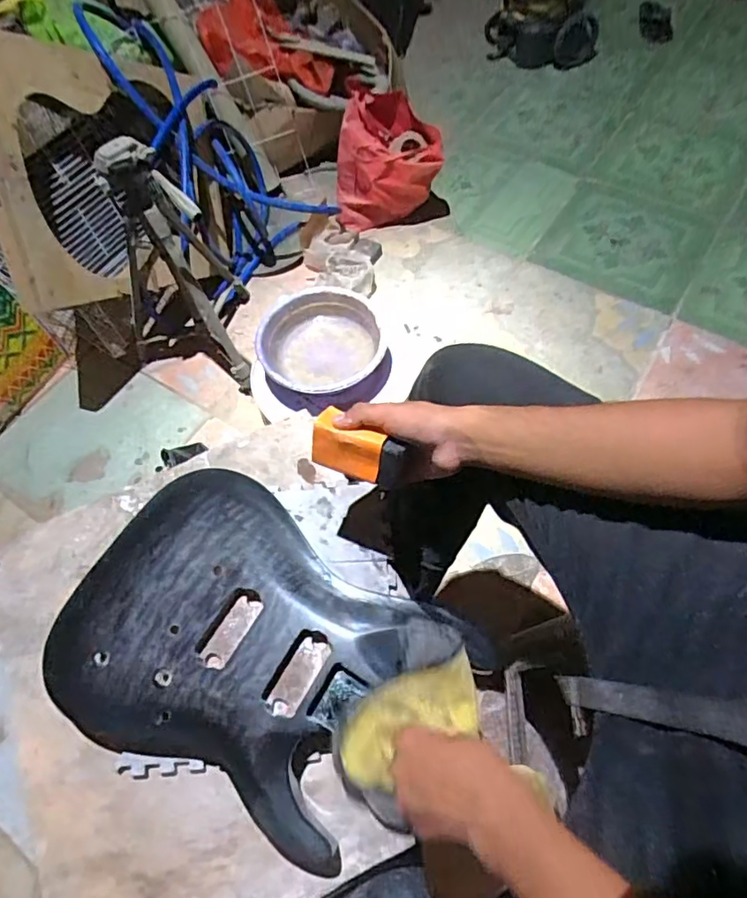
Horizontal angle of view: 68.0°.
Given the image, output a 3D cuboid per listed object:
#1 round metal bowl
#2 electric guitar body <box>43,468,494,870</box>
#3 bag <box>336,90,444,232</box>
[{"bbox_3d":[-0.077,-0.159,0.869,0.191,0.057,0.203,-2,61,3],"label":"round metal bowl"},{"bbox_3d":[-0.137,0.206,0.583,0.399,0.036,0.283,30,67,18],"label":"electric guitar body"},{"bbox_3d":[0.029,-0.758,1.447,0.269,0.283,0.218,-7,61,0],"label":"bag"}]

